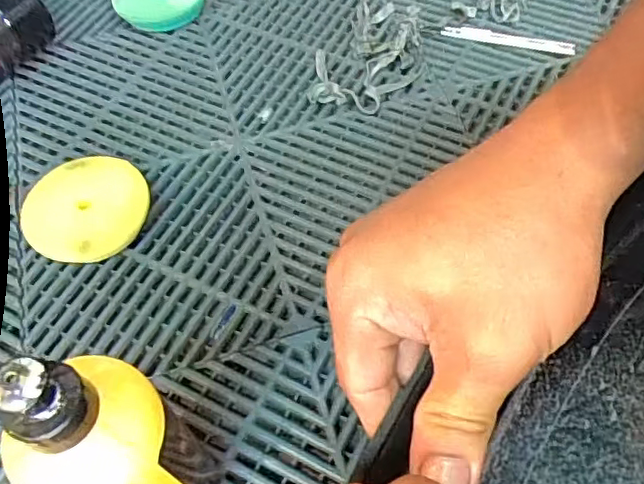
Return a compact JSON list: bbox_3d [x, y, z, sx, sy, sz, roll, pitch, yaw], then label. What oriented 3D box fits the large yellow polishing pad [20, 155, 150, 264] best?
[{"bbox_3d":[-0.191,-0.022,0.494,0.096,0.032,0.095,-8,57,-3],"label":"large yellow polishing pad"}]

